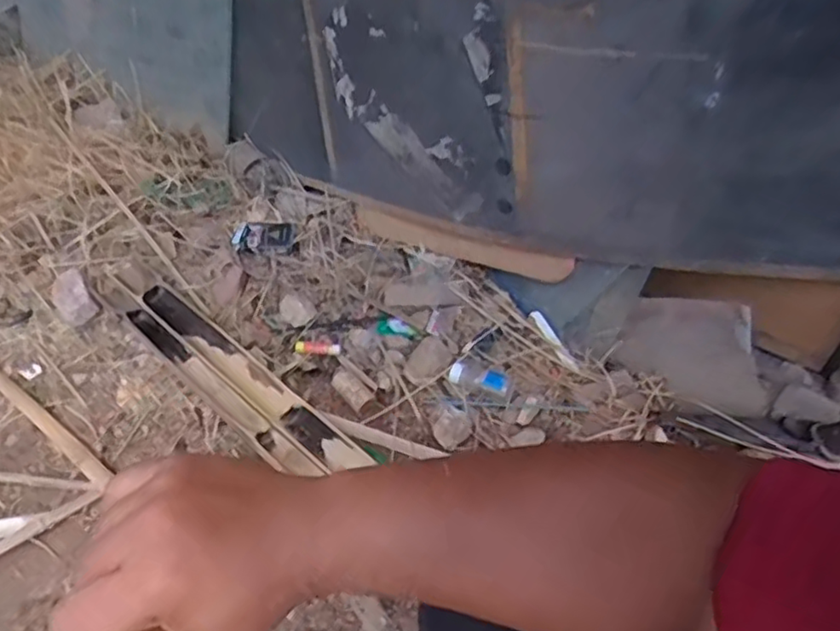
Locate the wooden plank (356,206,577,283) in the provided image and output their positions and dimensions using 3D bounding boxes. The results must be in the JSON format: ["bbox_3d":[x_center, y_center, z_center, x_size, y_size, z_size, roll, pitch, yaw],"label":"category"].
[{"bbox_3d":[0.056,-0.123,1.085,0.411,0.087,0.025,19,53,35],"label":"wooden plank"}]

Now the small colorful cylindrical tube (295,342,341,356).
[{"bbox_3d":[-0.167,0.052,1.074,0.073,0.009,0.020,2,51,4],"label":"small colorful cylindrical tube"}]

